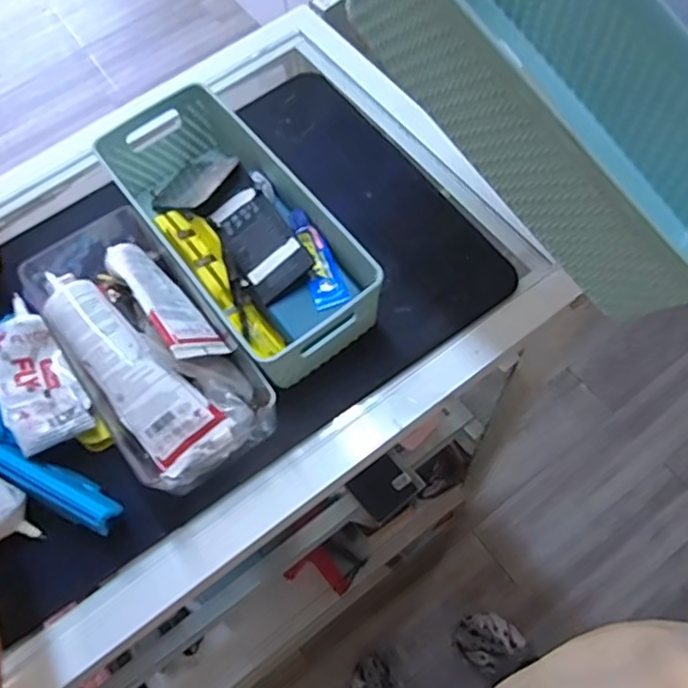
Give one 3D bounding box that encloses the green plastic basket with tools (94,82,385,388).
[{"bbox_3d":[-0.078,-0.090,0.474,0.116,0.063,0.241,-35,68,-12],"label":"green plastic basket with tools"}]

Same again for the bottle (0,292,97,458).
[{"bbox_3d":[-0.217,0.020,0.429,0.048,0.022,0.109,-31,68,-11],"label":"bottle"}]

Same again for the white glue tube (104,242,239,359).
[{"bbox_3d":[-0.129,-0.031,0.443,0.115,0.048,0.015,48,121,21],"label":"white glue tube"}]

